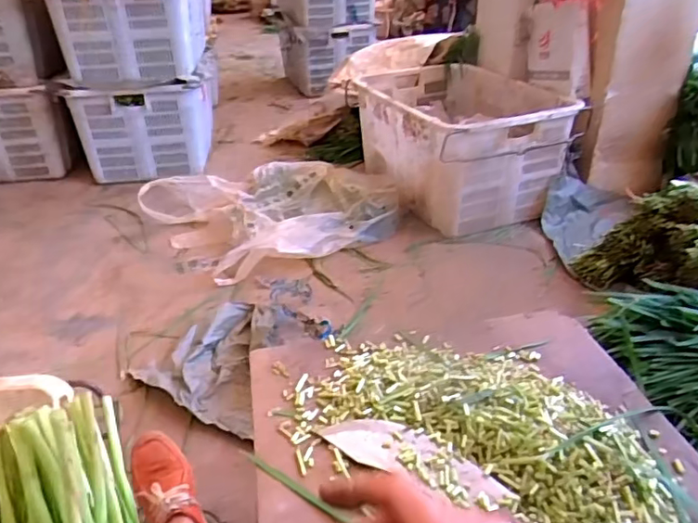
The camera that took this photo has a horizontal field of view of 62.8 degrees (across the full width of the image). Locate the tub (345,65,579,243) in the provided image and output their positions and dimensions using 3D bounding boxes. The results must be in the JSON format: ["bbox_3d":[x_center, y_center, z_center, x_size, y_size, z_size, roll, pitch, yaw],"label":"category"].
[{"bbox_3d":[0.335,-0.402,1.843,0.490,0.298,0.649,-10,32,-13],"label":"tub"}]

